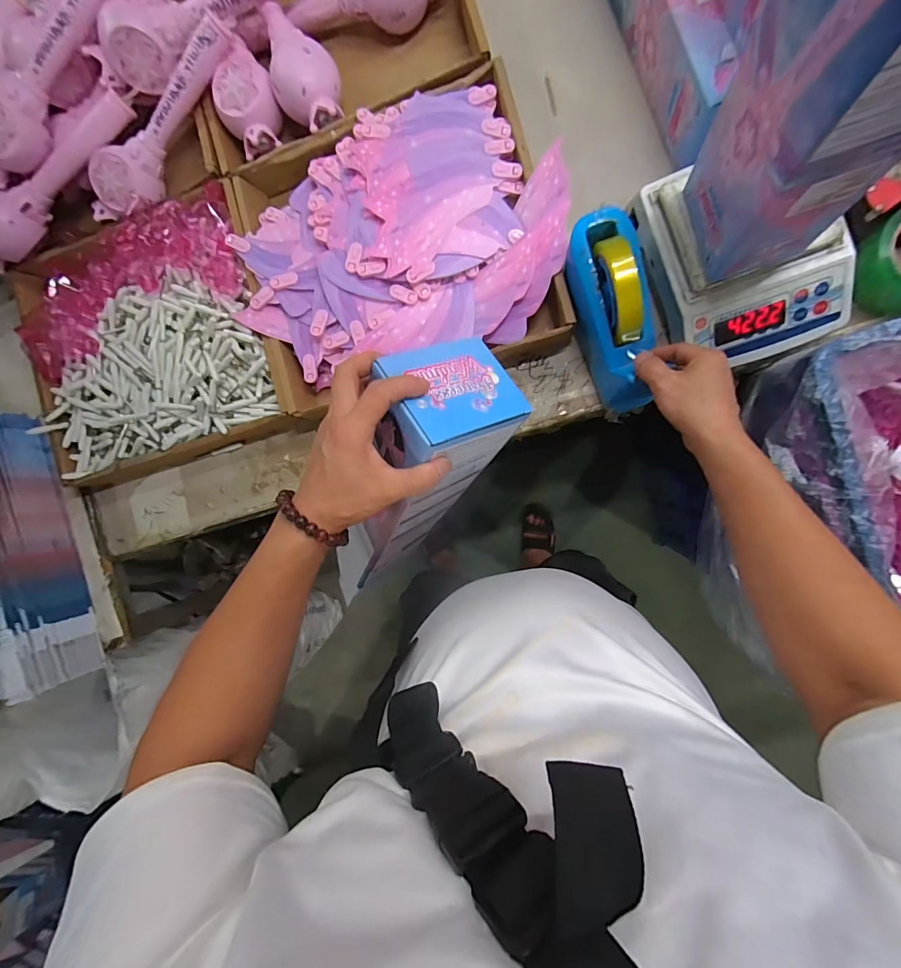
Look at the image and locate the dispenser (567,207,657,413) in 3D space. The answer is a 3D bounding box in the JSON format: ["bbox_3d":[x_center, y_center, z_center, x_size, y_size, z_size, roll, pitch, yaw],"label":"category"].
[{"bbox_3d":[0.181,-0.184,0.469,0.070,0.107,0.209,-11,102,10],"label":"dispenser"}]

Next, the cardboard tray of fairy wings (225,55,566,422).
[{"bbox_3d":[-0.069,-0.300,0.543,0.400,0.067,0.335,-14,89,10],"label":"cardboard tray of fairy wings"}]

